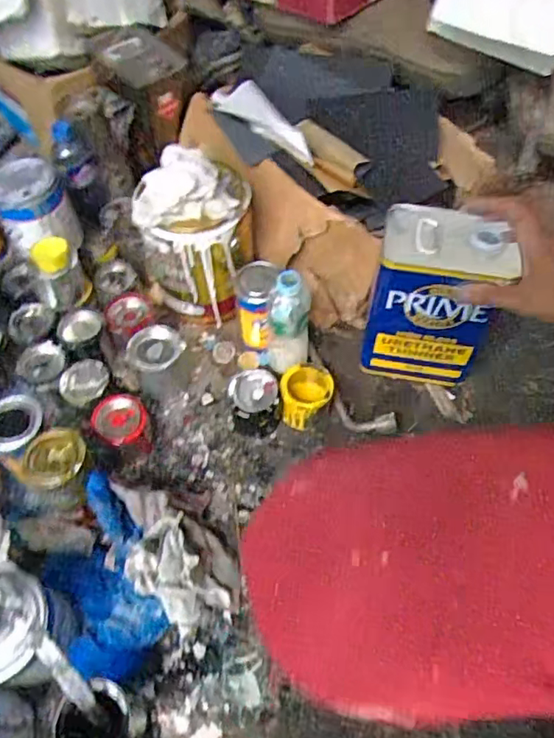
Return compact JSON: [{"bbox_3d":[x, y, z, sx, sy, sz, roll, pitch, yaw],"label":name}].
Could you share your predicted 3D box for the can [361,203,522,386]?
[{"bbox_3d":[0.216,-0.091,0.776,0.159,0.246,0.103,14,58,9],"label":"can"}]

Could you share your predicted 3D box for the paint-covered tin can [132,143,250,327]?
[{"bbox_3d":[-0.120,-0.198,0.837,0.143,0.246,0.139,0,56,0],"label":"paint-covered tin can"}]

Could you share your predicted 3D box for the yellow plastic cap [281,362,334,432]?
[{"bbox_3d":[0.043,0.036,0.825,0.073,0.065,0.087,8,57,5],"label":"yellow plastic cap"}]

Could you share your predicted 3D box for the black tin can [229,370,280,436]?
[{"bbox_3d":[-0.033,0.052,0.812,0.071,0.080,0.071,0,56,0],"label":"black tin can"}]

